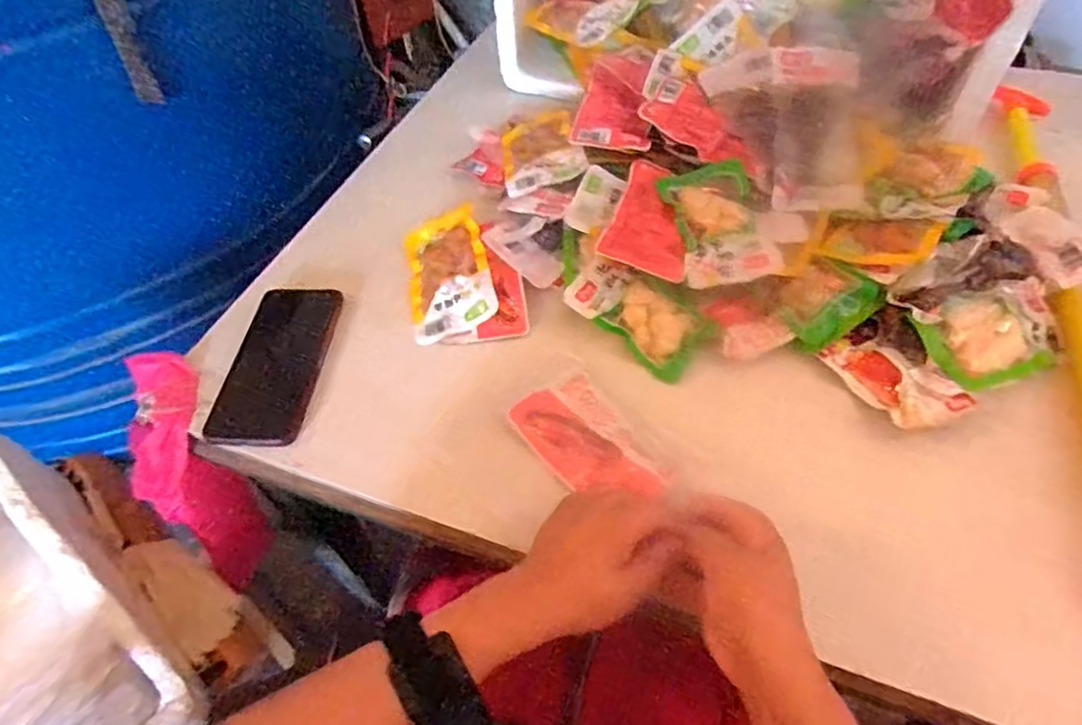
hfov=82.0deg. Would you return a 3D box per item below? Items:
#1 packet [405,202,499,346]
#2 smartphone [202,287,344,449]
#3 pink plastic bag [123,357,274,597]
[{"bbox_3d":[-0.089,-0.089,0.592,0.078,0.014,0.147,-21,59,9],"label":"packet"},{"bbox_3d":[-0.232,-0.003,0.549,0.079,0.009,0.167,0,53,5],"label":"smartphone"},{"bbox_3d":[-0.299,0.096,0.537,0.066,0.212,0.064,-23,15,-13],"label":"pink plastic bag"}]

